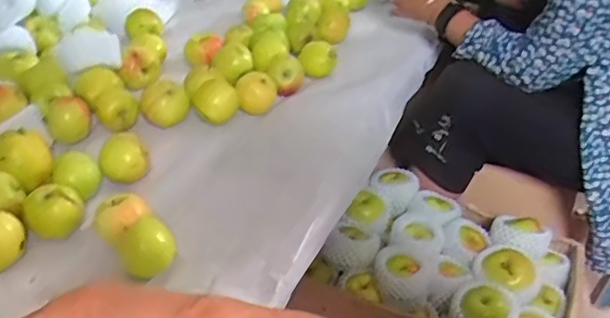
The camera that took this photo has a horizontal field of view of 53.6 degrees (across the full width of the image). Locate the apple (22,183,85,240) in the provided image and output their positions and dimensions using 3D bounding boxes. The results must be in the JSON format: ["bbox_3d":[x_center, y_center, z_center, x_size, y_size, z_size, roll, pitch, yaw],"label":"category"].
[{"bbox_3d":[-0.275,0.054,0.663,0.061,0.050,0.047,-19,38,-29],"label":"apple"}]

